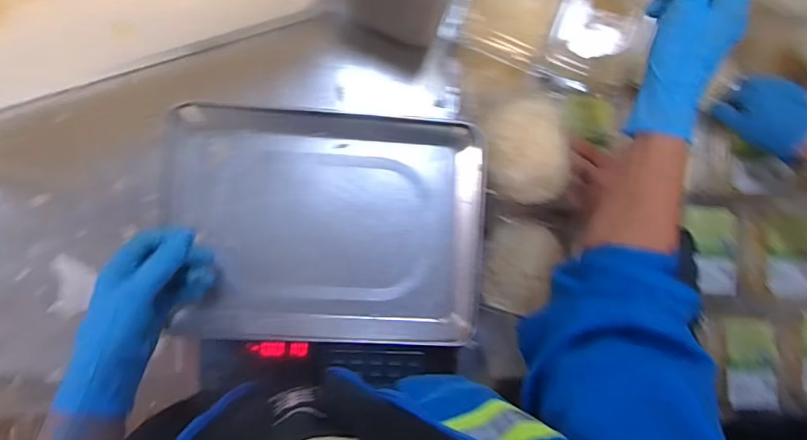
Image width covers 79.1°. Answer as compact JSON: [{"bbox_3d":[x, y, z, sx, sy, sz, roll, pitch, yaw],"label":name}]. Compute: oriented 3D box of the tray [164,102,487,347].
[{"bbox_3d":[-0.077,0.010,0.520,0.317,0.040,0.244,3,94,-1],"label":"tray"}]

